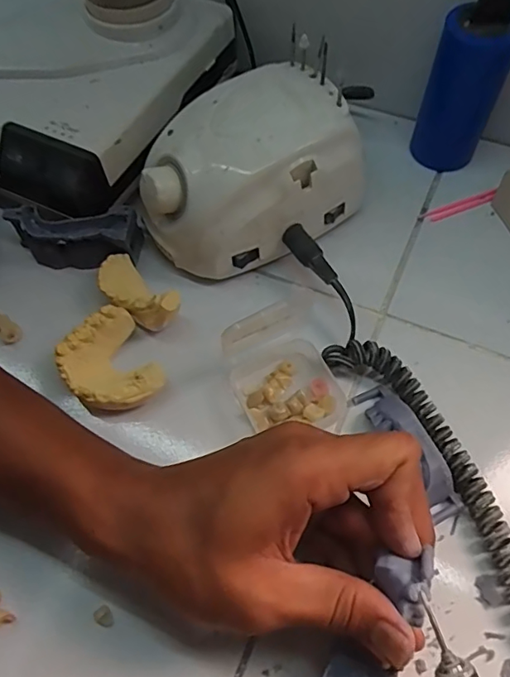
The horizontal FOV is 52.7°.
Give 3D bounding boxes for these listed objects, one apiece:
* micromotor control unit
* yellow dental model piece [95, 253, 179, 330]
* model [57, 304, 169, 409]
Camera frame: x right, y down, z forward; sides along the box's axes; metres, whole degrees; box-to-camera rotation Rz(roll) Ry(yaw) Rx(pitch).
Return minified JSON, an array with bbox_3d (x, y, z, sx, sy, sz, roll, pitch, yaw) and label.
[{"bbox_3d":[-0.006,-0.105,0.342,0.136,0.082,0.093,-29,64,-13],"label":"micromotor control unit"},{"bbox_3d":[-0.076,-0.027,0.332,0.030,0.033,0.066,-41,68,-19],"label":"yellow dental model piece"},{"bbox_3d":[-0.087,0.017,0.310,0.050,0.031,0.059,-29,64,-14],"label":"model"}]

